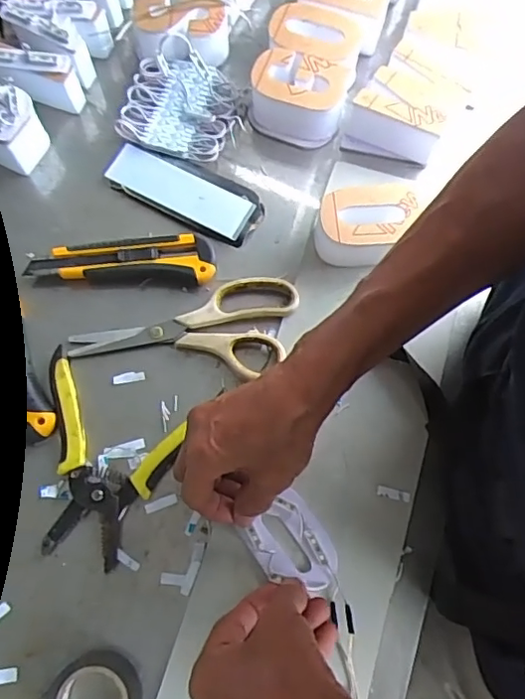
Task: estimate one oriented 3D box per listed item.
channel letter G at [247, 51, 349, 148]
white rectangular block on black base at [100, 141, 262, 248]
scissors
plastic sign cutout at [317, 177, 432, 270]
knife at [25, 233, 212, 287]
[{"bbox_3d":[0.033,-0.230,0.514,0.085,0.046,0.062,9,72,3],"label":"channel letter G"},{"bbox_3d":[-0.069,-0.142,0.504,0.140,0.012,0.054,28,74,9],"label":"white rectangular block on black base"},{"bbox_3d":[-0.064,-0.024,0.465,0.180,0.014,0.083,3,72,1],"label":"scissors"},{"bbox_3d":[0.089,-0.103,0.473,0.085,0.048,0.054,-11,72,-4],"label":"plastic sign cutout"},{"bbox_3d":[-0.120,-0.074,0.476,0.152,0.019,0.040,-1,72,0],"label":"knife"}]

